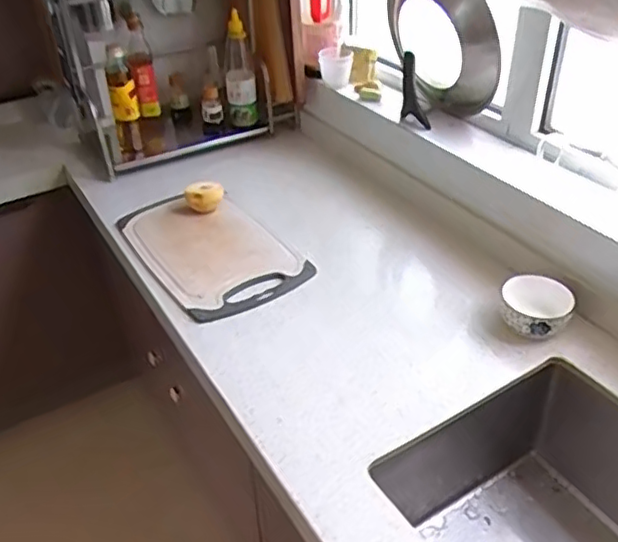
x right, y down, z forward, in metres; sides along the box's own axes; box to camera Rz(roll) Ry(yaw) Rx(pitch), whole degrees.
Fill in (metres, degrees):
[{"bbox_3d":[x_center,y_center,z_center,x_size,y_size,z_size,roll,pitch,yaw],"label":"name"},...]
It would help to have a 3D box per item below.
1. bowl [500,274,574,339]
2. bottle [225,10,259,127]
[{"bbox_3d":[0.333,0.053,0.929,0.102,0.054,0.089,14,41,15],"label":"bowl"},{"bbox_3d":[-0.151,-0.443,1.421,0.066,0.237,0.067,-2,39,-4],"label":"bottle"}]

